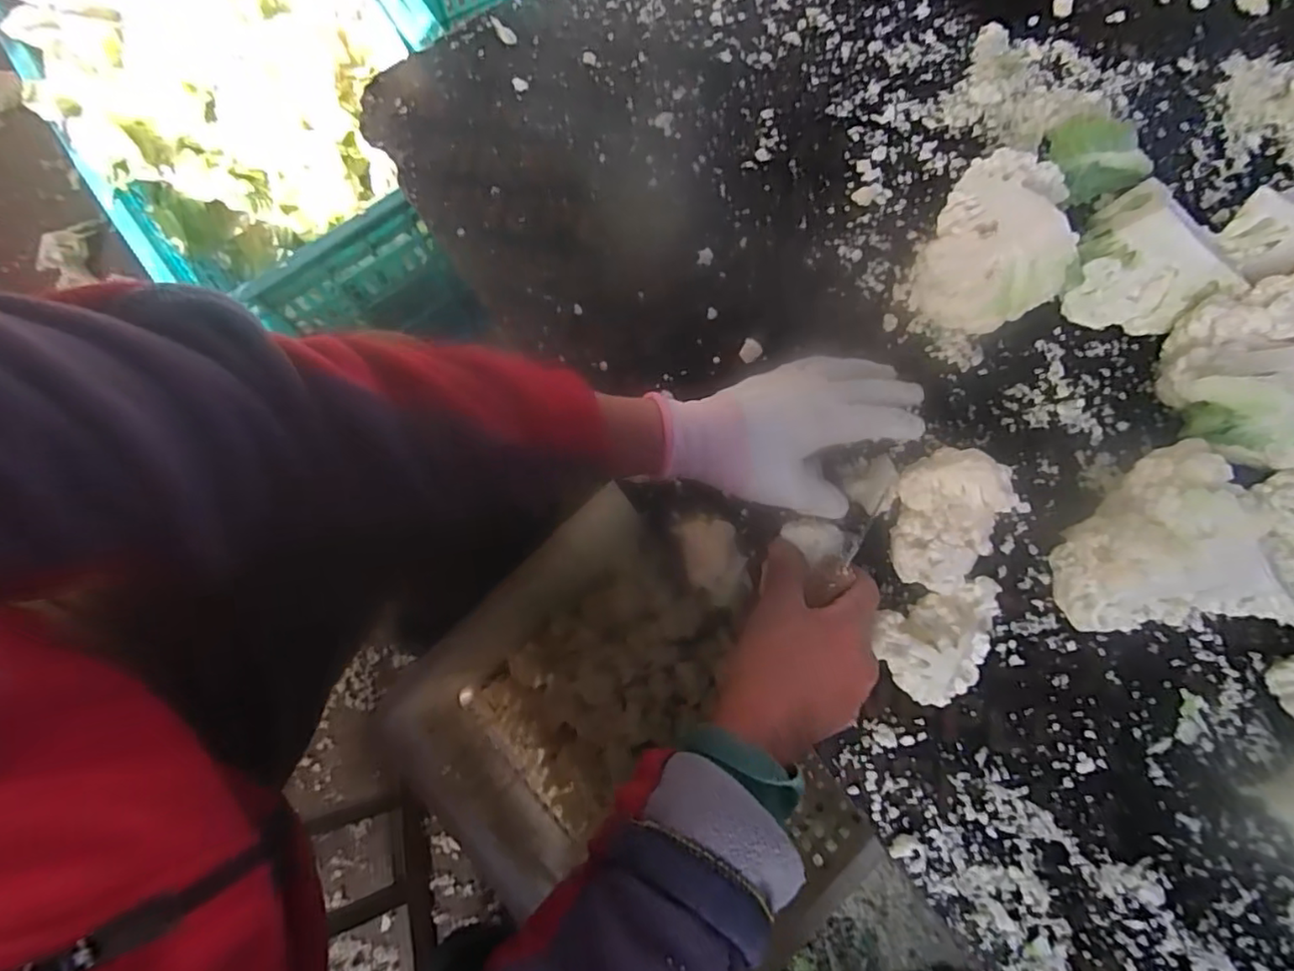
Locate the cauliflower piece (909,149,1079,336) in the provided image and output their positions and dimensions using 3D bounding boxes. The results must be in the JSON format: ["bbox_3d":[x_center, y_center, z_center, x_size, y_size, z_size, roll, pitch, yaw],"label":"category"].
[{"bbox_3d":[0.245,-0.164,0.434,0.084,0.080,0.120,17,78,3],"label":"cauliflower piece"}]

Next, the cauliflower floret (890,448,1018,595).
[{"bbox_3d":[0.195,0.024,0.403,0.058,0.066,0.088,7,78,1],"label":"cauliflower floret"}]

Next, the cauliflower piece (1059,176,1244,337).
[{"bbox_3d":[0.334,-0.150,0.430,0.067,0.080,0.095,-28,79,-6],"label":"cauliflower piece"}]

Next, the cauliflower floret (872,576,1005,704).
[{"bbox_3d":[0.191,0.106,0.402,0.083,0.041,0.068,-18,78,-4],"label":"cauliflower floret"}]

